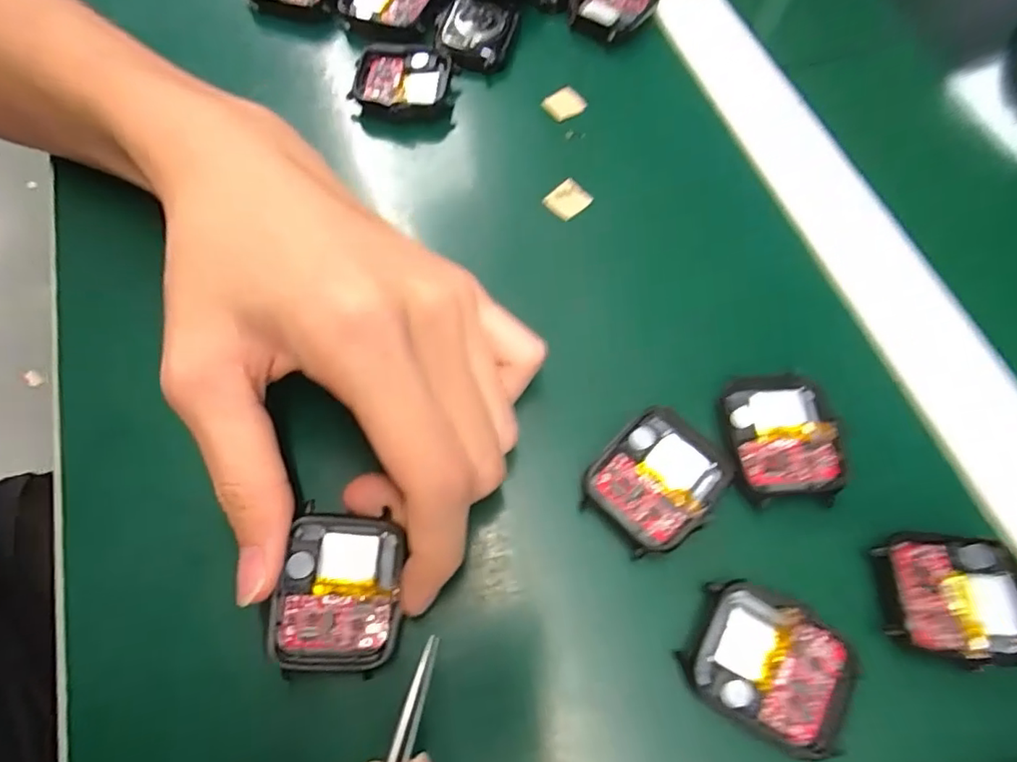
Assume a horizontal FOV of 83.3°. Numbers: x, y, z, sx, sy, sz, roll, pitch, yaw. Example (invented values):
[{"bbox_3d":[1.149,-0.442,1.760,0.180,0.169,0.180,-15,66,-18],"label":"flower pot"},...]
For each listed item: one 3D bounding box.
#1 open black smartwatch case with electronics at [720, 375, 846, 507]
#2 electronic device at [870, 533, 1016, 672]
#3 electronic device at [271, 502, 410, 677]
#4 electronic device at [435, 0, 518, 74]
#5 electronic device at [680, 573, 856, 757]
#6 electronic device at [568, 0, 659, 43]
[{"bbox_3d":[0.095,0.020,0.200,0.037,0.010,0.043,-1,65,-3],"label":"open black smartwatch case with electronics"},{"bbox_3d":[0.140,0.068,0.180,0.043,0.011,0.036,5,65,0],"label":"electronic device"},{"bbox_3d":[-0.049,0.062,0.169,0.034,0.015,0.043,5,65,0],"label":"electronic device"},{"bbox_3d":[-0.016,-0.172,0.282,0.035,0.011,0.040,16,66,5],"label":"electronic device"},{"bbox_3d":[0.077,0.084,0.171,0.045,0.008,0.037,28,67,10],"label":"electronic device"},{"bbox_3d":[0.053,-0.192,0.292,0.040,0.009,0.043,24,67,8],"label":"electronic device"}]

